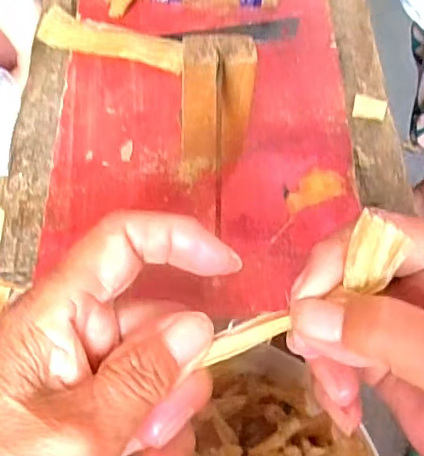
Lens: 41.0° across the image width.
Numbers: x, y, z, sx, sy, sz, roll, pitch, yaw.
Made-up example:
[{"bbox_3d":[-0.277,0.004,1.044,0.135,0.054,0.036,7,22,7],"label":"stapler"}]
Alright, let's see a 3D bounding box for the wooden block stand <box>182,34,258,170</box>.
[{"bbox_3d":[0.002,-0.063,0.290,0.034,0.073,0.023,1,60,-3],"label":"wooden block stand"}]

